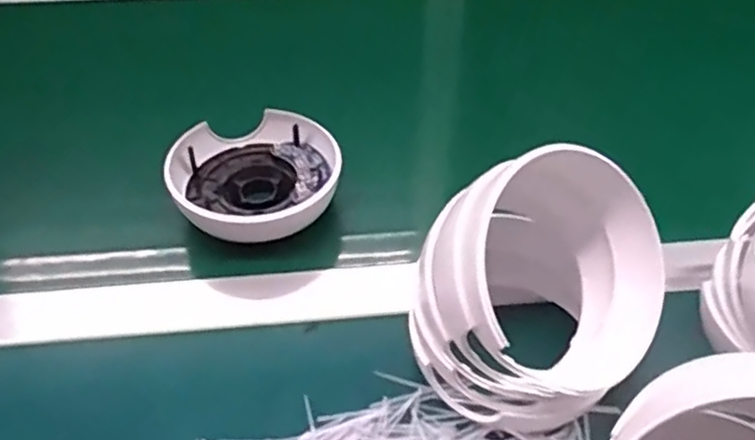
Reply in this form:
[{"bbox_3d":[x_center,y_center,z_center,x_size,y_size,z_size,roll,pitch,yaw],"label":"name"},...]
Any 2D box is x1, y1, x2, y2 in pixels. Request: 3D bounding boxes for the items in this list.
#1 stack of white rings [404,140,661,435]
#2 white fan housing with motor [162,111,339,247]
[{"bbox_3d":[0.086,0.033,0.353,0.113,0.120,0.123,35,54,29],"label":"stack of white rings"},{"bbox_3d":[-0.086,-0.030,0.475,0.120,0.036,0.115,-21,49,-21],"label":"white fan housing with motor"}]

